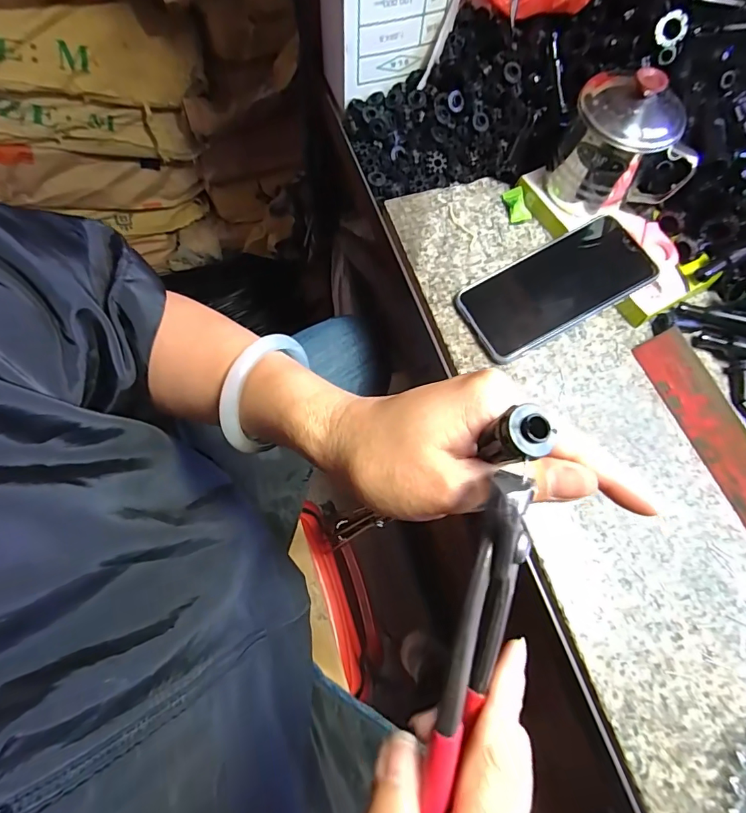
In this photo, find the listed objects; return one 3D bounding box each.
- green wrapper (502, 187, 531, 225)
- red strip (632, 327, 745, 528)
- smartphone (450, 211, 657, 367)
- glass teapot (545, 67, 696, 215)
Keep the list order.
[{"bbox_3d":[0.137,-0.191,0.426,0.019,0.011,0.035,-8,70,-5],"label":"green wrapper"},{"bbox_3d":[0.273,0.045,0.335,0.008,0.035,0.226,-2,62,-45],"label":"red strip"},{"bbox_3d":[0.154,-0.101,0.378,0.161,0.008,0.076,-27,70,-3],"label":"smartphone"},{"bbox_3d":[0.209,-0.219,0.375,0.092,0.097,0.076,1,70,-1],"label":"glass teapot"}]

